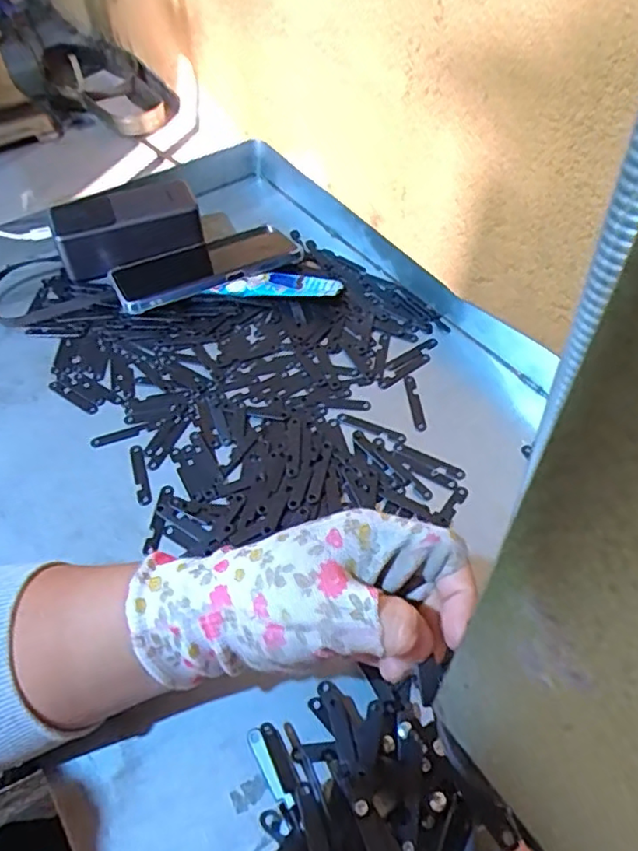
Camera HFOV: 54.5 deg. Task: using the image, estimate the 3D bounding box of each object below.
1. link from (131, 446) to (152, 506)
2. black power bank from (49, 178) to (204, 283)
[{"bbox_3d":[-0.124,0.033,0.428,0.009,0.004,0.050,-16,52,-10],"label":"link"},{"bbox_3d":[-0.176,-0.183,0.571,0.125,0.055,0.049,-19,52,-12],"label":"black power bank"}]

